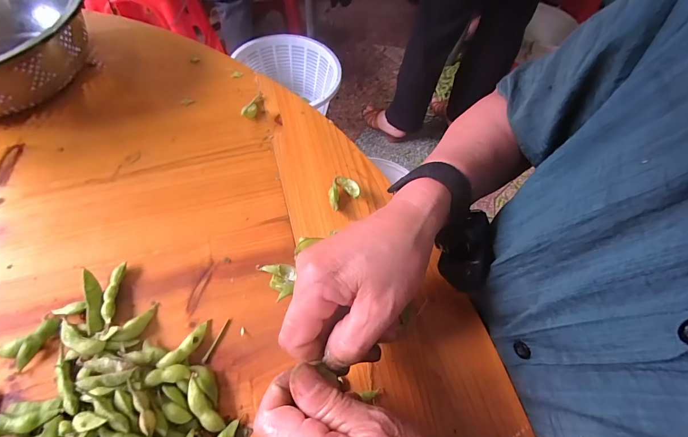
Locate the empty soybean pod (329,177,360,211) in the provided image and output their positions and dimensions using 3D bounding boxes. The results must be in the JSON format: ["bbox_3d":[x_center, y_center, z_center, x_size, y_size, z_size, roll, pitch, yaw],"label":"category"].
[{"bbox_3d":[-0.003,-0.026,0.320,0.031,0.013,0.031,2,62,-3],"label":"empty soybean pod"}]

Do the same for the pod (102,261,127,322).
[{"bbox_3d":[-0.186,0.060,0.265,0.011,0.009,0.047,-3,62,-6],"label":"pod"}]

